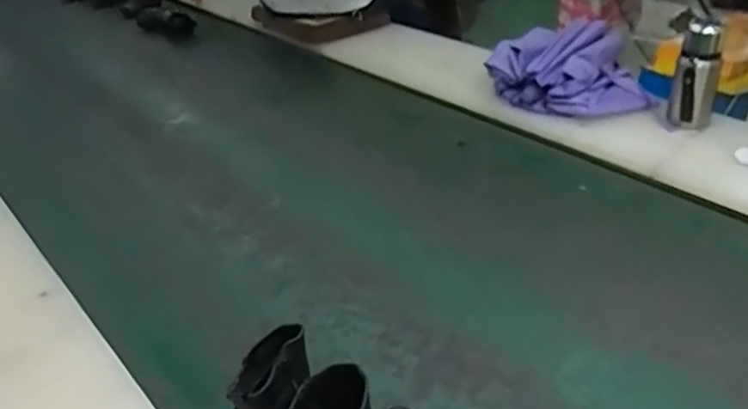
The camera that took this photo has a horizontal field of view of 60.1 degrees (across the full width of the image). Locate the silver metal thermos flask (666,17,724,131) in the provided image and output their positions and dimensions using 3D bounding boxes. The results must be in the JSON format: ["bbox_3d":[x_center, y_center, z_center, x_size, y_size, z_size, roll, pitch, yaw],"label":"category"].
[{"bbox_3d":[0.563,-0.220,1.129,0.071,0.182,0.064,14,38,23],"label":"silver metal thermos flask"}]

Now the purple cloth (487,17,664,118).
[{"bbox_3d":[0.385,-0.271,1.288,0.310,0.112,0.213,2,34,7],"label":"purple cloth"}]

